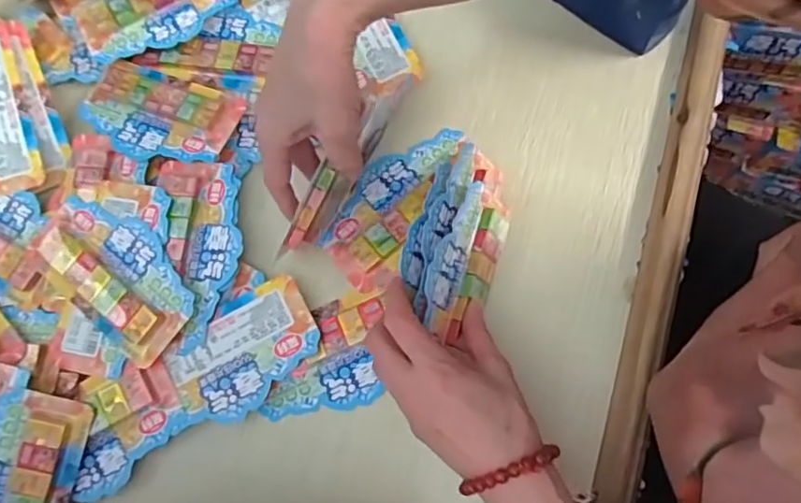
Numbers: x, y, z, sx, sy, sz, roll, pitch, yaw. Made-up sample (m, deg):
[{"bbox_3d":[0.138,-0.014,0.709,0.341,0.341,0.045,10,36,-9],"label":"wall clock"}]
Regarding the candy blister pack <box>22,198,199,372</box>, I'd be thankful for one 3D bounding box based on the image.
[{"bbox_3d":[-0.214,0.014,0.434,0.142,0.016,0.072,39,80,11],"label":"candy blister pack"}]

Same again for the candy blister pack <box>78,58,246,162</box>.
[{"bbox_3d":[-0.201,-0.114,0.468,0.140,0.010,0.075,21,77,7],"label":"candy blister pack"}]

